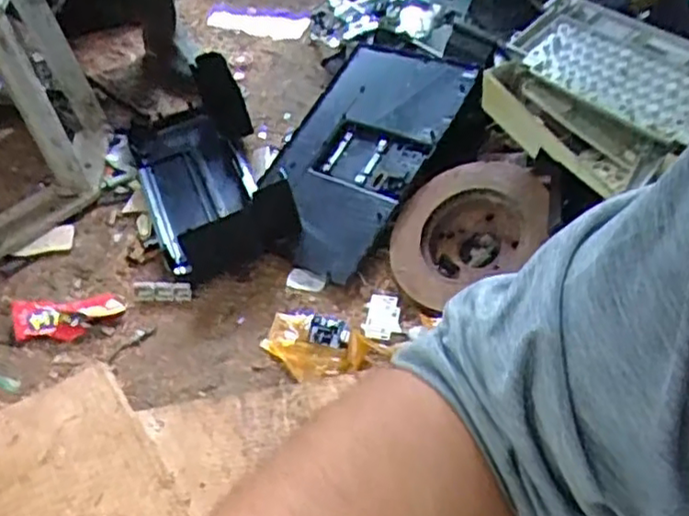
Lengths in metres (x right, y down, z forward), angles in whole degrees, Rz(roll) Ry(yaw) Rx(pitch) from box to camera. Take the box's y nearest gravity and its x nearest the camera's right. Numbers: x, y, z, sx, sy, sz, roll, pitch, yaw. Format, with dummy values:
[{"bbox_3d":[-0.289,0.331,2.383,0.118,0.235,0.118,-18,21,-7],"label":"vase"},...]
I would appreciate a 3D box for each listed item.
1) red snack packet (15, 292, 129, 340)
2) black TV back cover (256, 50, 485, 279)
[{"bbox_3d":[-0.408,0.084,1.028,0.153,0.027,0.071,-8,47,-7],"label":"red snack packet"},{"bbox_3d":[0.029,-0.202,1.132,0.222,0.078,0.400,31,88,26],"label":"black TV back cover"}]

